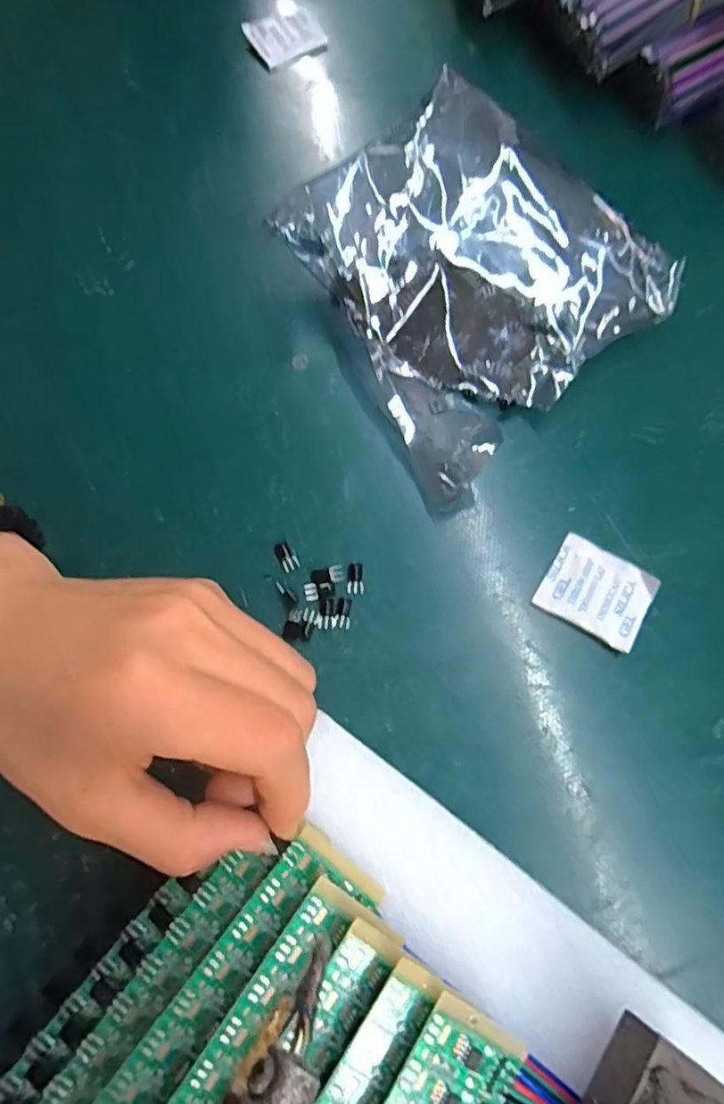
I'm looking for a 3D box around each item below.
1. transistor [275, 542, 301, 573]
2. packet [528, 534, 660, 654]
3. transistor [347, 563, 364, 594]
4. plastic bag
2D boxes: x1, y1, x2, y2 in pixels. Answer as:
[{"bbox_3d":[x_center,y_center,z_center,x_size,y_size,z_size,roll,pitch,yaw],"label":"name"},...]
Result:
[{"bbox_3d":[-0.030,0.001,0.241,0.006,0.004,0.012,-29,74,-12],"label":"transistor"},{"bbox_3d":[0.093,0.015,0.240,0.040,0.005,0.035,31,72,9],"label":"packet"},{"bbox_3d":[-0.002,0.010,0.239,0.007,0.004,0.012,4,70,-1],"label":"transistor"},{"bbox_3d":[0.054,-0.128,0.268,0.162,0.046,0.144,-35,75,-14],"label":"plastic bag"}]

